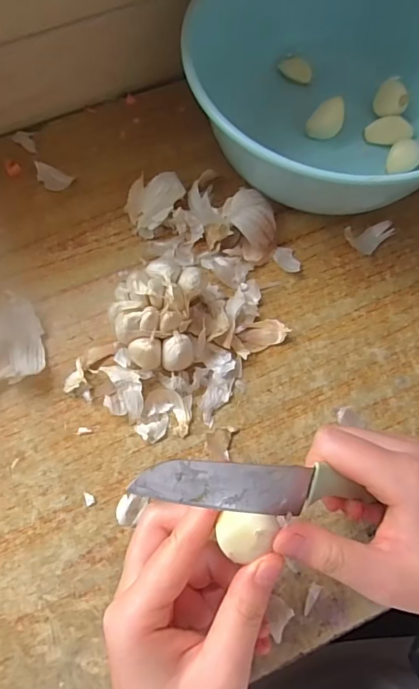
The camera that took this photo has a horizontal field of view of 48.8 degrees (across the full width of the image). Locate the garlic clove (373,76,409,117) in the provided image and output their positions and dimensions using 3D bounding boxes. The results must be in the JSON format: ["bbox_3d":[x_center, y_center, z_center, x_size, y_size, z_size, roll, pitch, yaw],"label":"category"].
[{"bbox_3d":[0.129,-0.174,0.325,0.021,0.016,0.020,0,73,-1],"label":"garlic clove"}]

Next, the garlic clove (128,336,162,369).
[{"bbox_3d":[-0.038,0.007,0.275,0.019,0.022,0.016,-4,73,-3],"label":"garlic clove"}]

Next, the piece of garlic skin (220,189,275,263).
[{"bbox_3d":[0.029,-0.079,0.308,0.027,0.023,0.045,-27,75,-9],"label":"piece of garlic skin"}]

